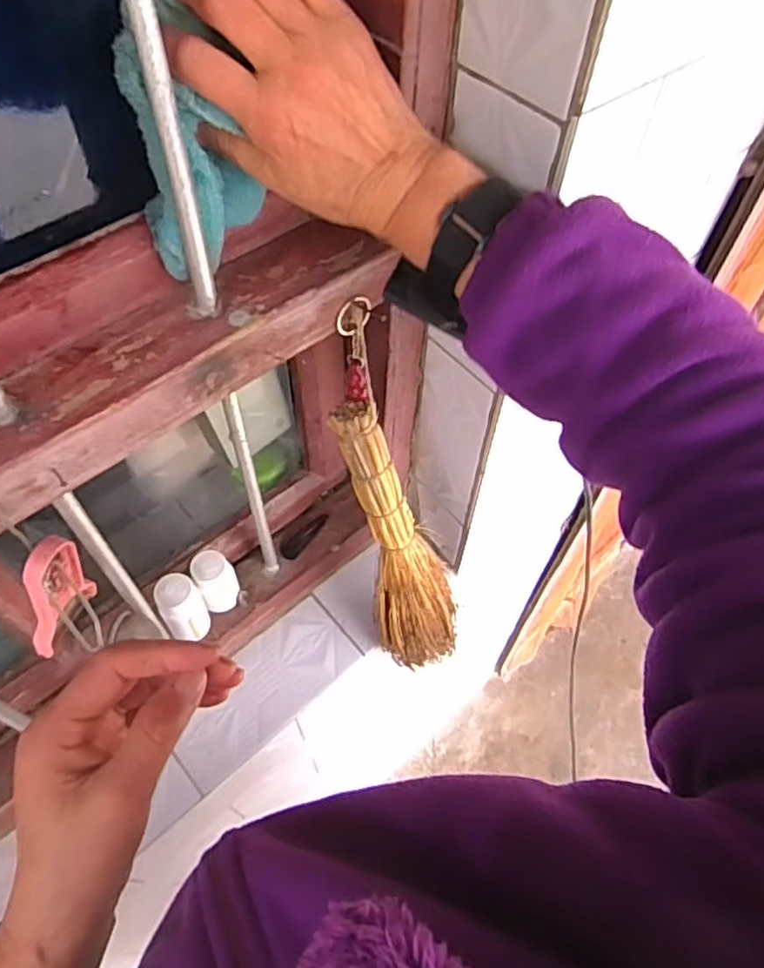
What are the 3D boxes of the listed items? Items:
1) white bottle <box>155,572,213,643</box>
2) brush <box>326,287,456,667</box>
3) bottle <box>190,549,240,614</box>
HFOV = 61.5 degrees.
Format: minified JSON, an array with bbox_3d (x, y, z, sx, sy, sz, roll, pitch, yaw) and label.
[{"bbox_3d":[-0.184,0.116,0.597,0.037,0.075,0.042,-27,61,-19],"label":"white bottle"},{"bbox_3d":[0.010,0.027,0.568,0.073,0.393,0.036,-30,38,-20],"label":"brush"},{"bbox_3d":[-0.160,0.092,0.622,0.035,0.063,0.038,1,56,-1],"label":"bottle"}]

